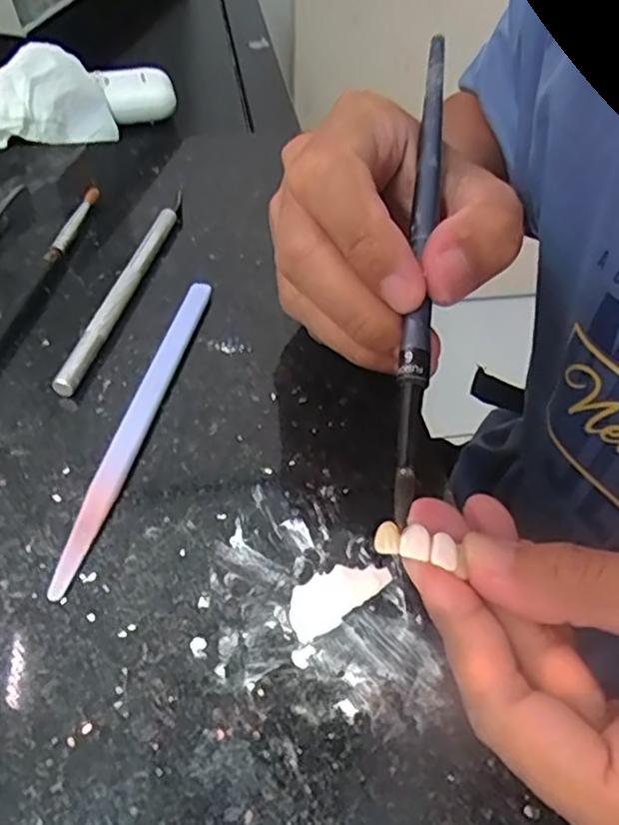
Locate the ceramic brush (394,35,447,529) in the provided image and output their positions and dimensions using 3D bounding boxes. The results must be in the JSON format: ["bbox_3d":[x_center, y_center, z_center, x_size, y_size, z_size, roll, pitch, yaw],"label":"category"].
[{"bbox_3d":[0.034,-0.048,0.188,0.008,0.007,0.160,6,70,3],"label":"ceramic brush"}]

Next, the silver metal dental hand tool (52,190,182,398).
[{"bbox_3d":[-0.075,-0.058,0.271,0.008,0.009,0.137,10,48,6],"label":"silver metal dental hand tool"}]

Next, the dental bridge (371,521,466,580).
[{"bbox_3d":[0.027,0.033,0.160,0.021,0.004,0.008,13,48,11],"label":"dental bridge"}]

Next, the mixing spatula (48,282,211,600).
[{"bbox_3d":[-0.058,-0.001,0.224,0.009,0.005,0.138,10,48,6],"label":"mixing spatula"}]

